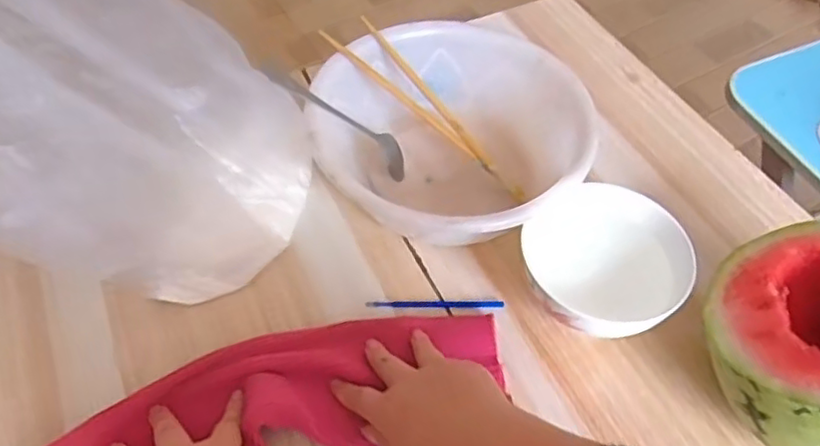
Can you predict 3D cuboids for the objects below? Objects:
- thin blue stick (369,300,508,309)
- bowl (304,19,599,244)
[{"bbox_3d":[0.021,0.066,0.537,0.110,0.007,0.009,1,54,-1],"label":"thin blue stick"},{"bbox_3d":[0.040,-0.079,0.593,0.213,0.075,0.240,-25,58,-19],"label":"bowl"}]

